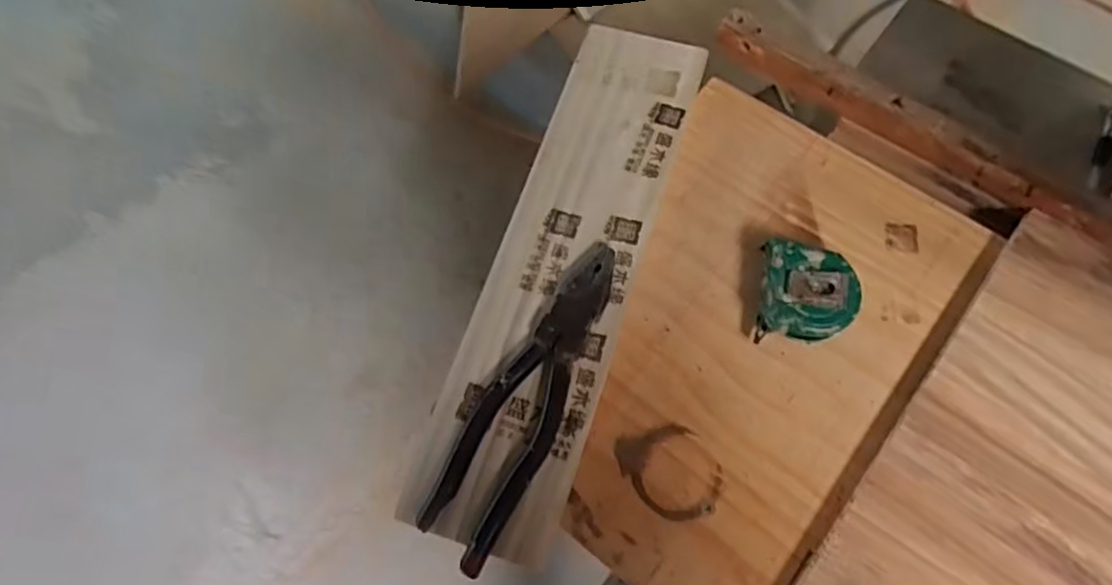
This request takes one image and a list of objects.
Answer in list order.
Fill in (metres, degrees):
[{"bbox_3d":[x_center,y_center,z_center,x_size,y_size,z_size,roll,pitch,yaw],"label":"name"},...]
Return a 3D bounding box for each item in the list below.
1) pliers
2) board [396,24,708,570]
[{"bbox_3d":[-0.014,0.057,0.396,0.049,0.013,0.197,26,73,12],"label":"pliers"},{"bbox_3d":[0.008,-0.021,0.440,0.093,0.020,0.360,16,71,9],"label":"board"}]

